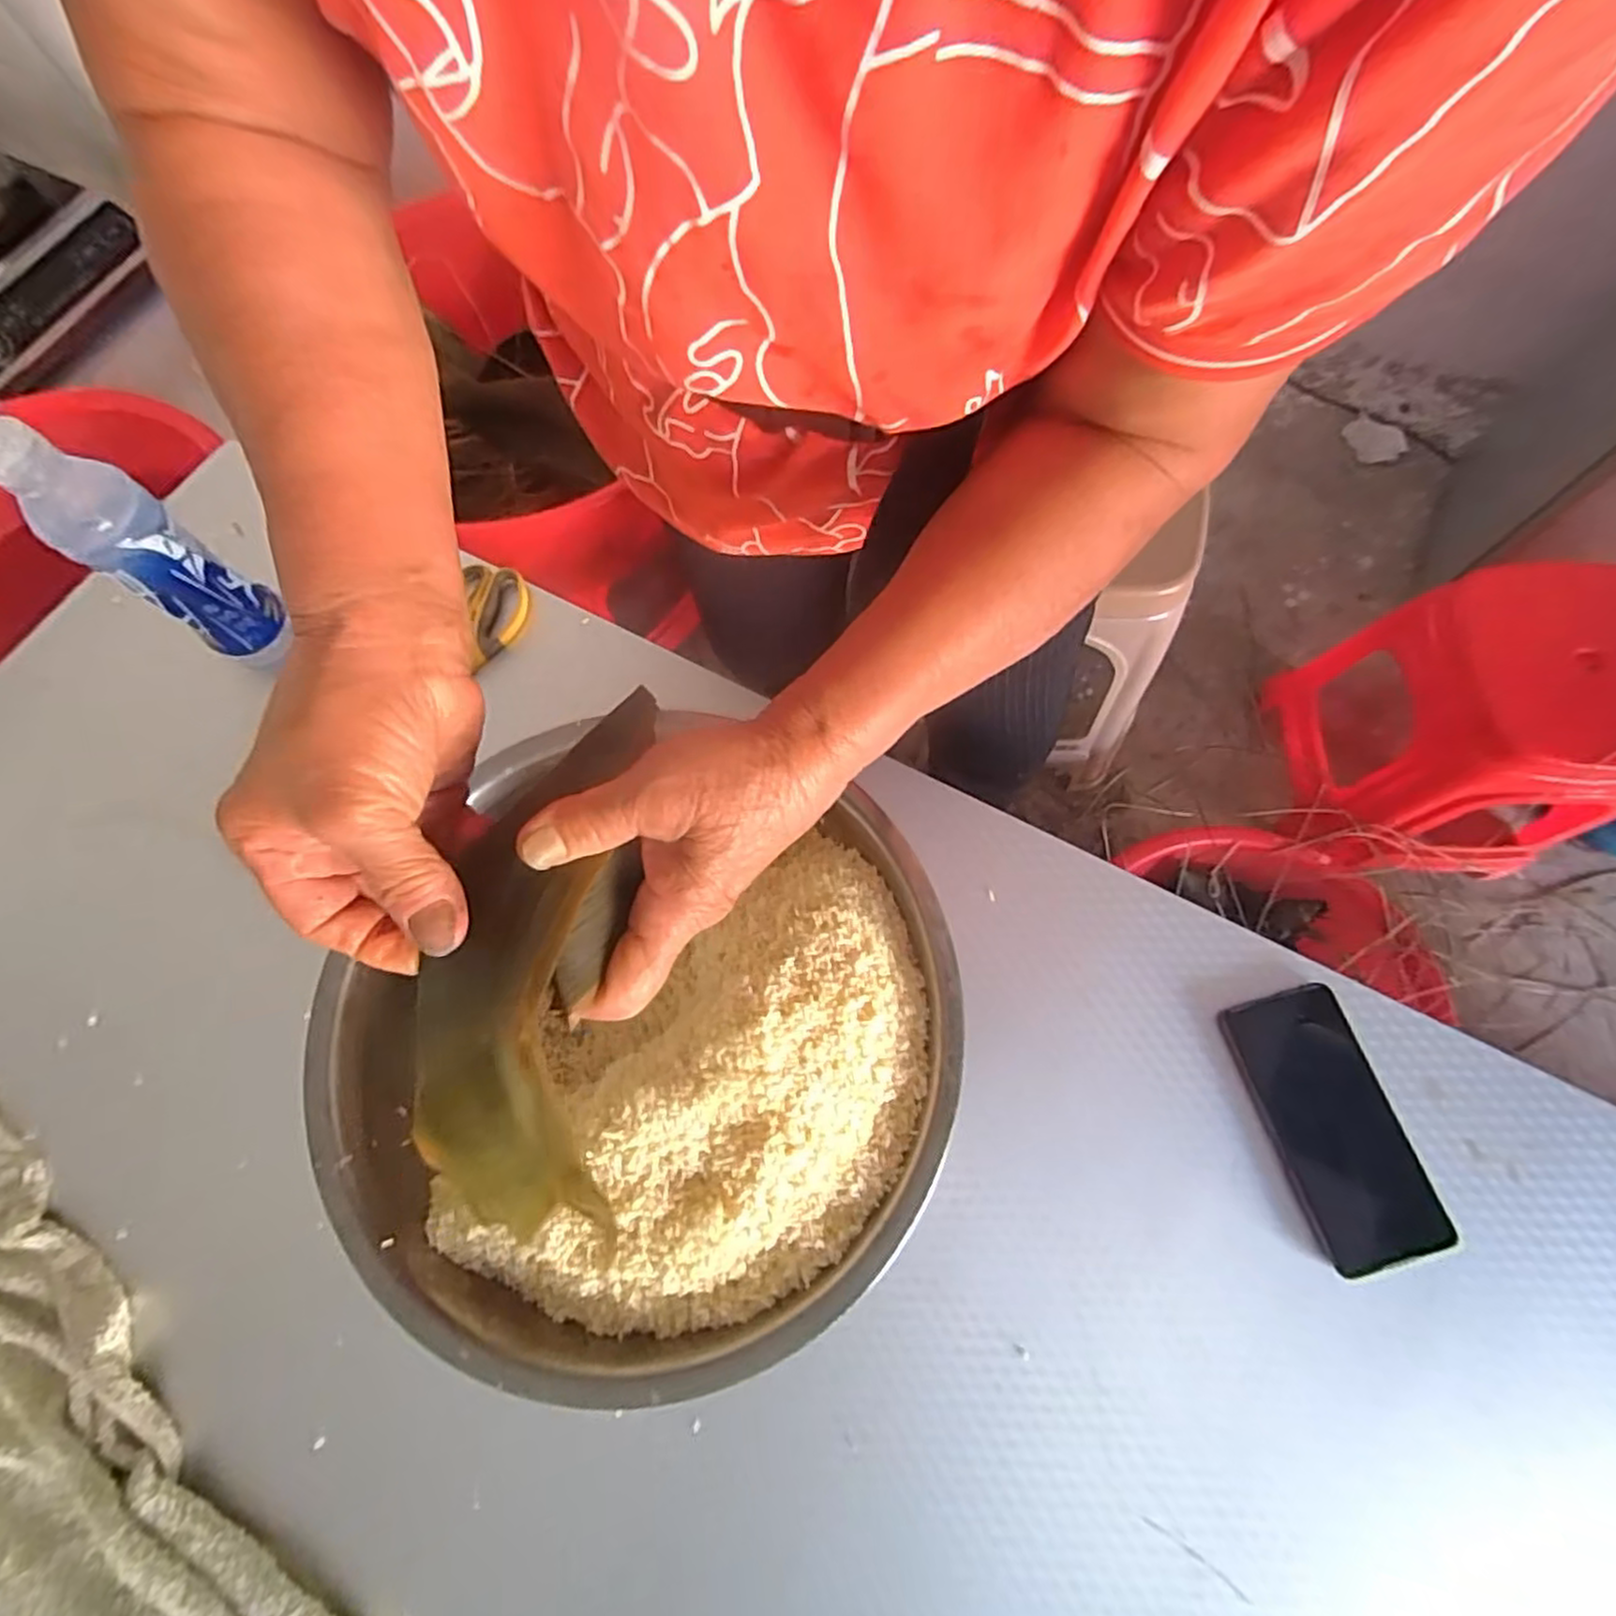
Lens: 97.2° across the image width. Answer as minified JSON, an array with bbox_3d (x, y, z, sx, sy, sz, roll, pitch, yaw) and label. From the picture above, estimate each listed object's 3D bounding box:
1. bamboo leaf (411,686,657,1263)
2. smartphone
[{"bbox_3d":[-0.107,0.078,0.273,0.064,0.063,0.242,16,104,8],"label":"bamboo leaf"},{"bbox_3d":[0.347,0.209,0.473,0.081,0.009,0.167,-17,72,-2],"label":"smartphone"}]

